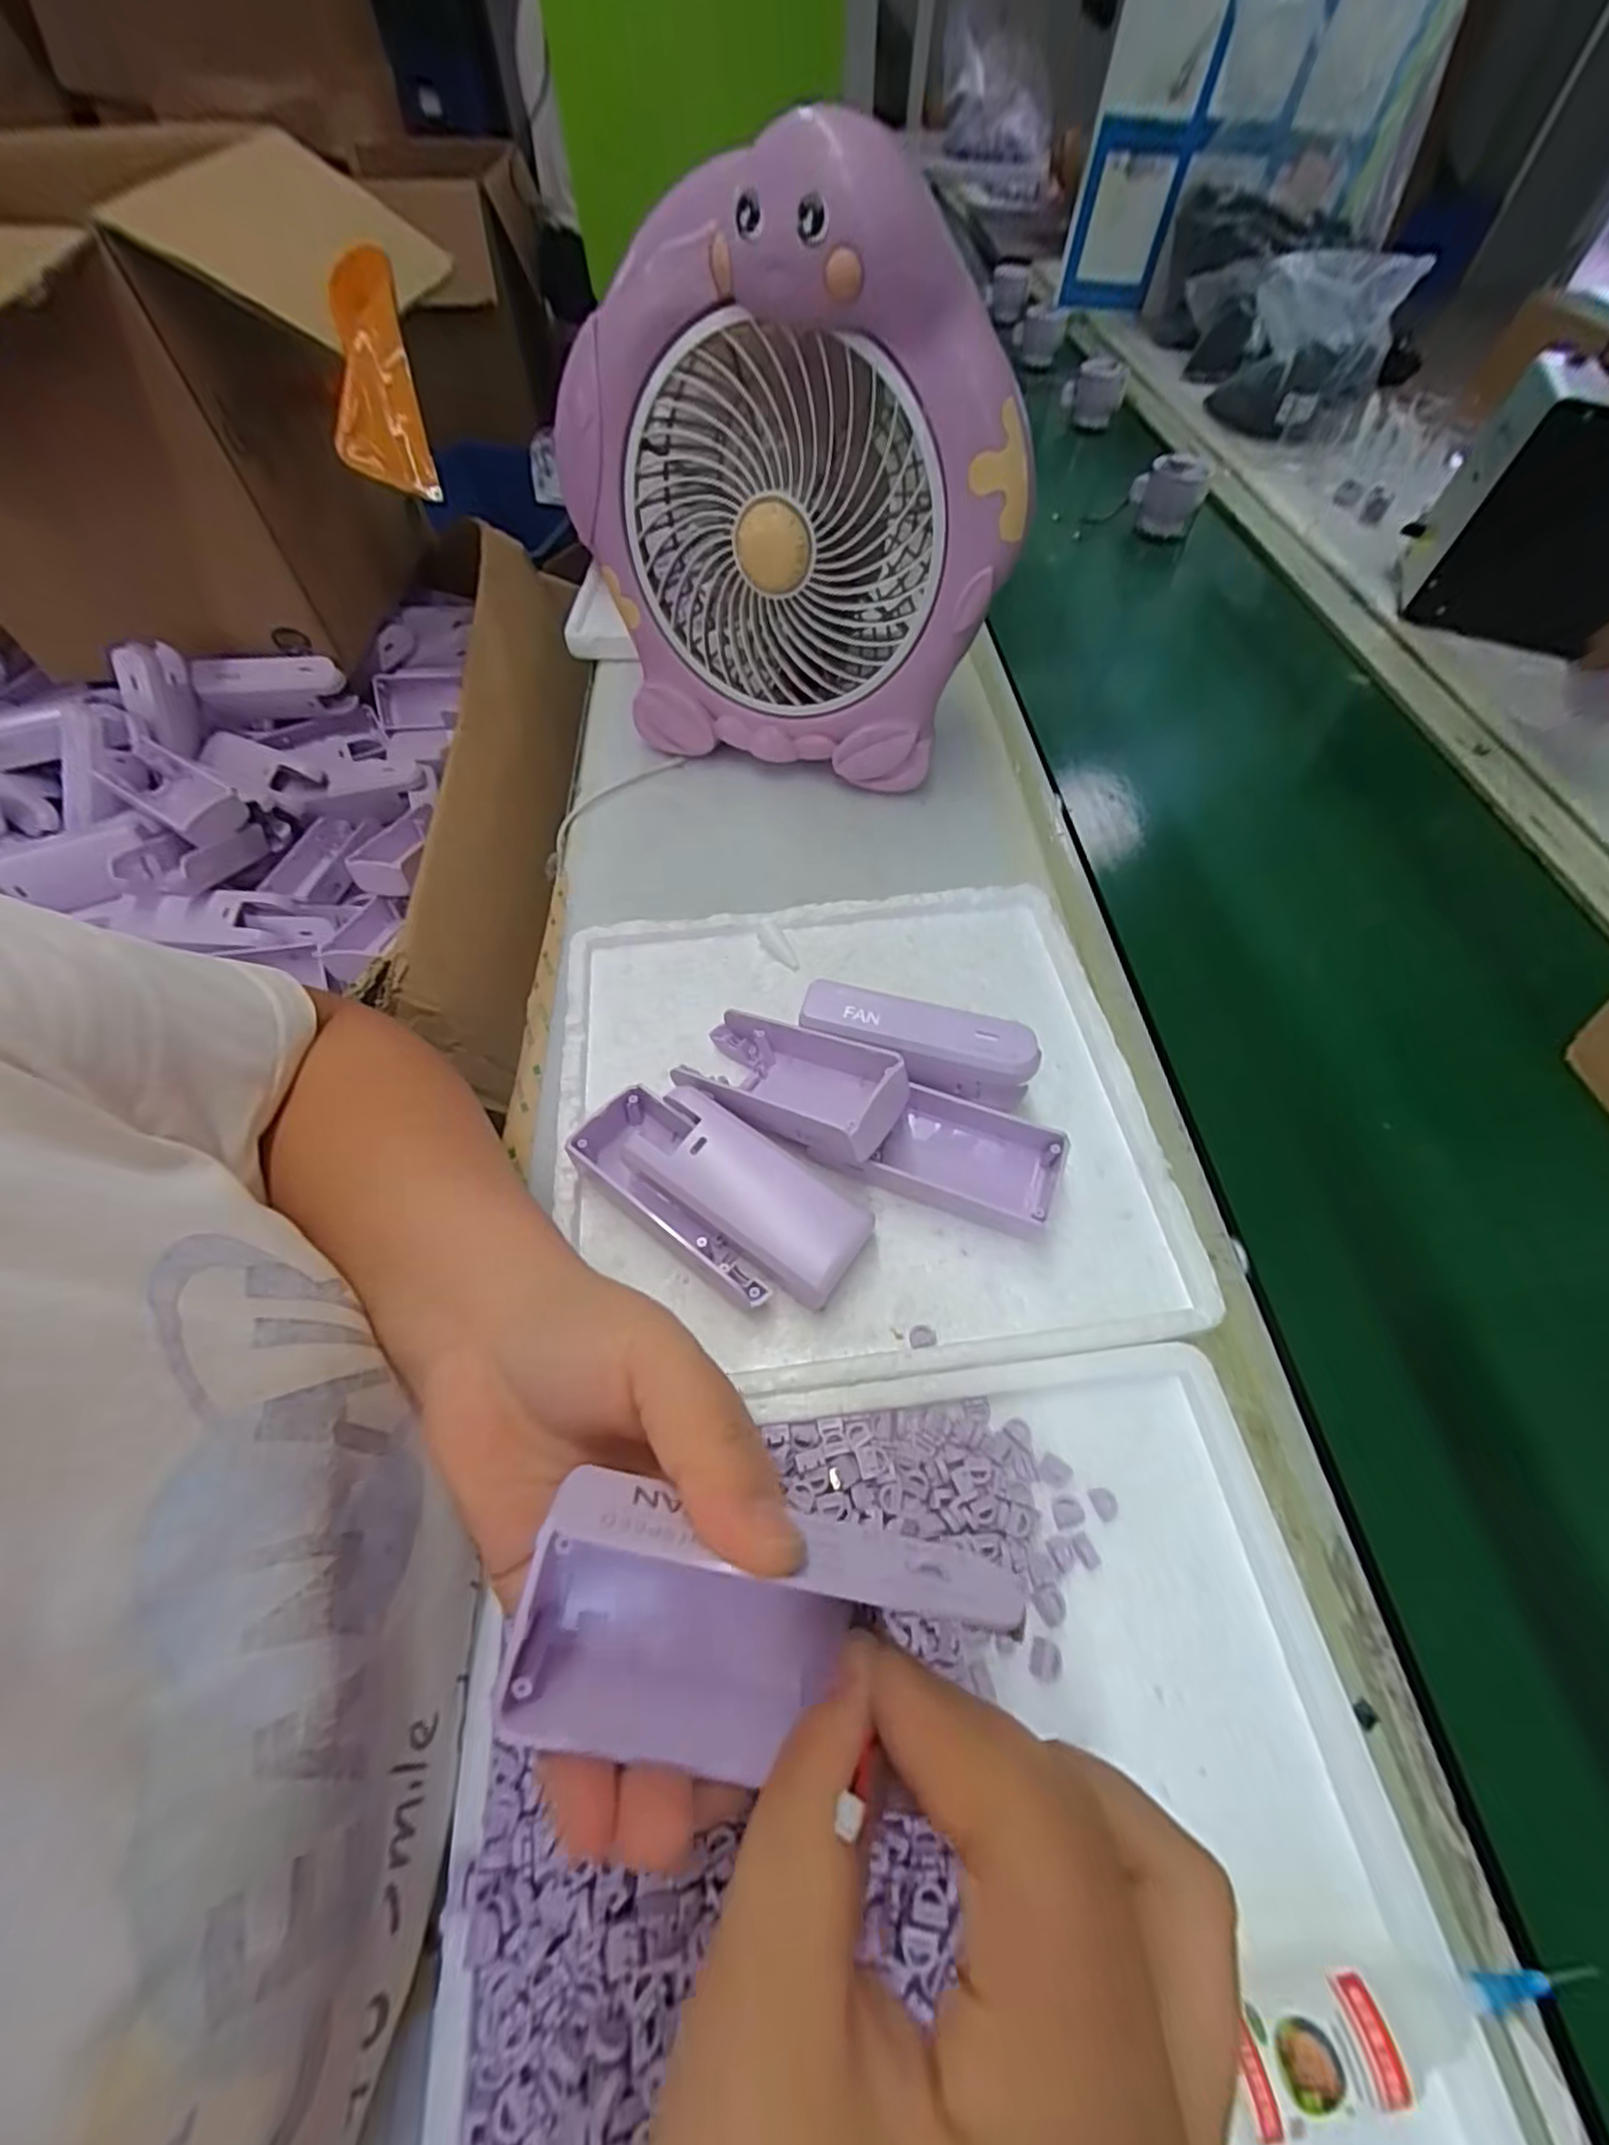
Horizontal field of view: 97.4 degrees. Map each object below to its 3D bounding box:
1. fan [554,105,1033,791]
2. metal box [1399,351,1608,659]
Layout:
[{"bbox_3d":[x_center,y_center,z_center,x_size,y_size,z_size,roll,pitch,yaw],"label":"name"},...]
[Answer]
[{"bbox_3d":[-0.014,-0.314,0.415,0.266,0.260,0.090,14,59,9],"label":"fan"},{"bbox_3d":[0.591,-0.454,0.569,0.123,0.147,0.117,21,61,12],"label":"metal box"}]

